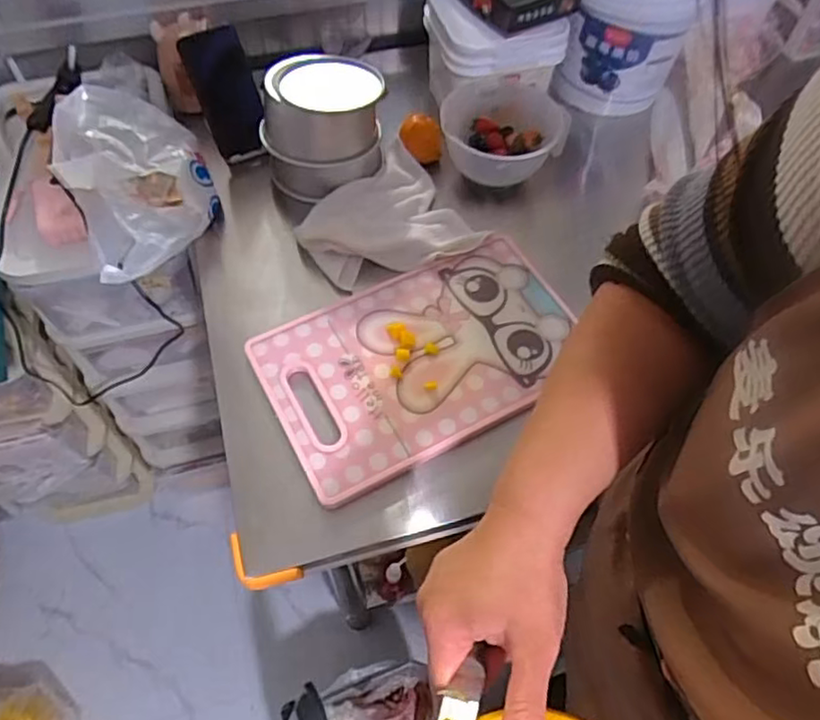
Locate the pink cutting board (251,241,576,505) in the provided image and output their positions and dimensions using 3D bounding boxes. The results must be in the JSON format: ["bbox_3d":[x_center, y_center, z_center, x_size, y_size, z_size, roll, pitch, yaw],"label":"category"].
[{"bbox_3d":[0.014,-0.008,0.728,0.348,0.021,0.221,-23,62,-15],"label":"pink cutting board"}]

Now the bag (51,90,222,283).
[{"bbox_3d":[-0.348,-0.242,0.816,0.170,0.086,0.270,-18,60,-12],"label":"bag"}]

